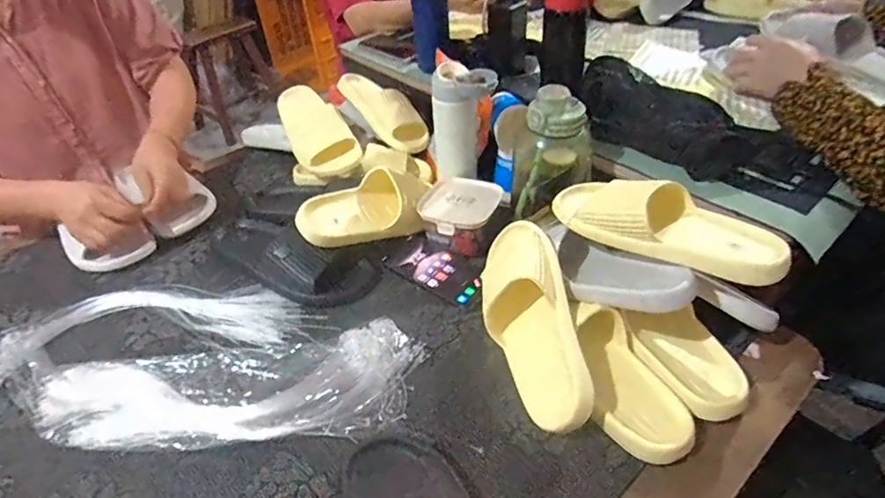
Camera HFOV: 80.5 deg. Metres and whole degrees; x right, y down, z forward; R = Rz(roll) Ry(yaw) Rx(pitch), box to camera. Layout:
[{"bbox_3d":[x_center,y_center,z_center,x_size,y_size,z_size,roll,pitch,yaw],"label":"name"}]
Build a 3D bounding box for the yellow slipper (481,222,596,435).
[{"bbox_3d":[0.097,0.070,0.576,0.094,0.075,0.250,-10,61,-4],"label":"yellow slipper"}]

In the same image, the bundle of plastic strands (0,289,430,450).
[{"bbox_3d":[-0.299,0.125,0.629,0.524,0.032,0.220,-2,41,5],"label":"bundle of plastic strands"}]

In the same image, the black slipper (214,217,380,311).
[{"bbox_3d":[-0.225,0.006,0.745,0.275,0.054,0.105,16,46,24],"label":"black slipper"}]

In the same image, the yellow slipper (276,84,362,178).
[{"bbox_3d":[-0.243,-0.229,0.928,0.098,0.070,0.259,-27,61,-22],"label":"yellow slipper"}]

